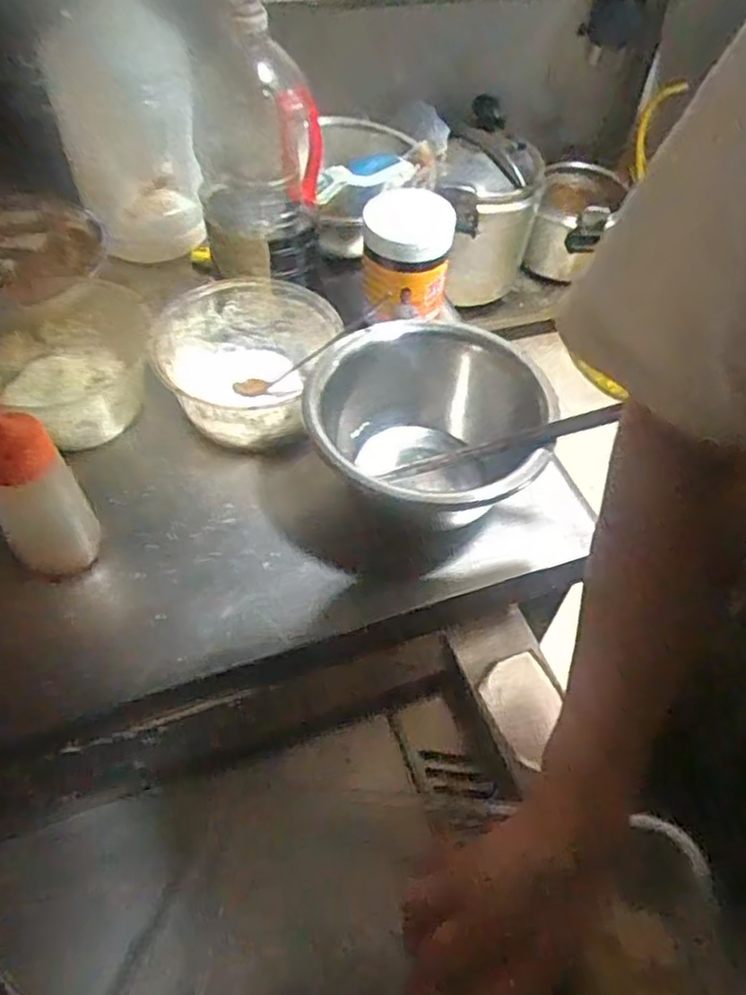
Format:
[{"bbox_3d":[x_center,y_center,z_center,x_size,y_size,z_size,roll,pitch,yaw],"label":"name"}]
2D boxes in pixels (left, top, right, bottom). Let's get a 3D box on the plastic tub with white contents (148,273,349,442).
[{"bbox_3d":[-0.110,-0.114,0.630,0.155,0.087,0.161,2,52,-2],"label":"plastic tub with white contents"}]

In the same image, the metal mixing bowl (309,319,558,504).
[{"bbox_3d":[0.038,-0.042,0.569,0.180,0.101,0.171,2,52,-2],"label":"metal mixing bowl"}]

